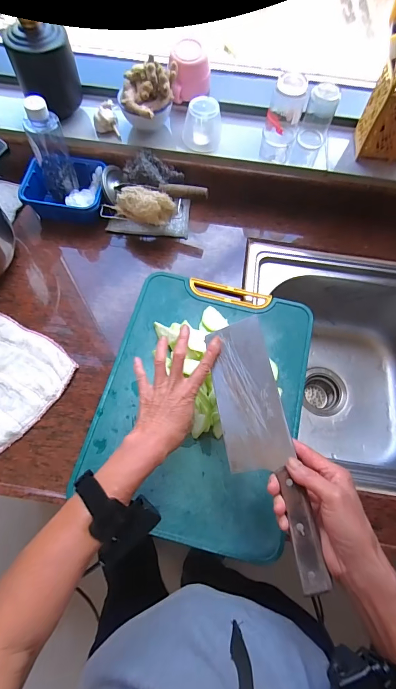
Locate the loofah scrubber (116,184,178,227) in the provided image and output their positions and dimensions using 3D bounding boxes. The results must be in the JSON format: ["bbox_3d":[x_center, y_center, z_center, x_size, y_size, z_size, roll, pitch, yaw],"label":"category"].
[{"bbox_3d":[-0.092,-0.240,0.594,0.103,0.045,0.043,15,67,4],"label":"loofah scrubber"}]

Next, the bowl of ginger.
[{"bbox_3d":[-0.083,-0.414,0.588,0.099,0.098,0.080,-9,67,-6],"label":"bowl of ginger"}]

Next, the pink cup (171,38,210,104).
[{"bbox_3d":[-0.012,-0.496,0.619,0.070,0.068,0.079,-2,67,-3],"label":"pink cup"}]

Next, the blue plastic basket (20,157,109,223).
[{"bbox_3d":[-0.246,-0.294,0.647,0.139,0.060,0.115,7,67,1],"label":"blue plastic basket"}]

